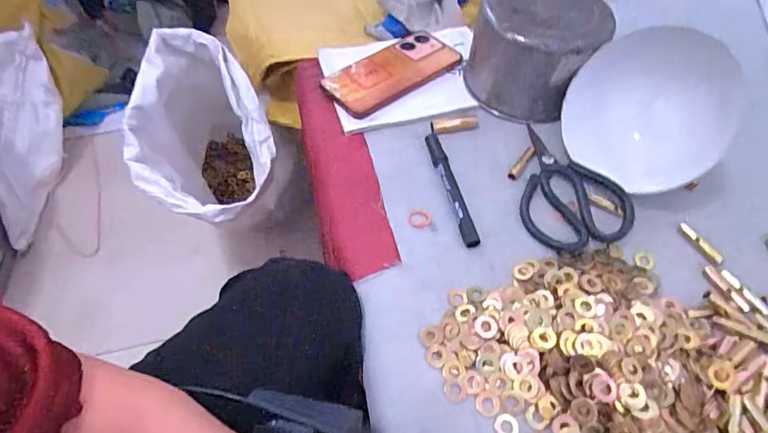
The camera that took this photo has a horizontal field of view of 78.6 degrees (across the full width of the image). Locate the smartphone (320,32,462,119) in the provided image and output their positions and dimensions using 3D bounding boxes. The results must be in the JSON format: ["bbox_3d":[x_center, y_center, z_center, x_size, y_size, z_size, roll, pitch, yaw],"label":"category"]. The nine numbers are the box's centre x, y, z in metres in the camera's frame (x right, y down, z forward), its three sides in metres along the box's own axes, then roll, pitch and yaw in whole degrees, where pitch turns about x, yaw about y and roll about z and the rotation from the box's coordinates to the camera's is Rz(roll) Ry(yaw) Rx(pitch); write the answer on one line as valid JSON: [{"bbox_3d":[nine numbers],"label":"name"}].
[{"bbox_3d":[0.010,-0.172,0.557,0.162,0.014,0.072,-32,78,-19],"label":"smartphone"}]

